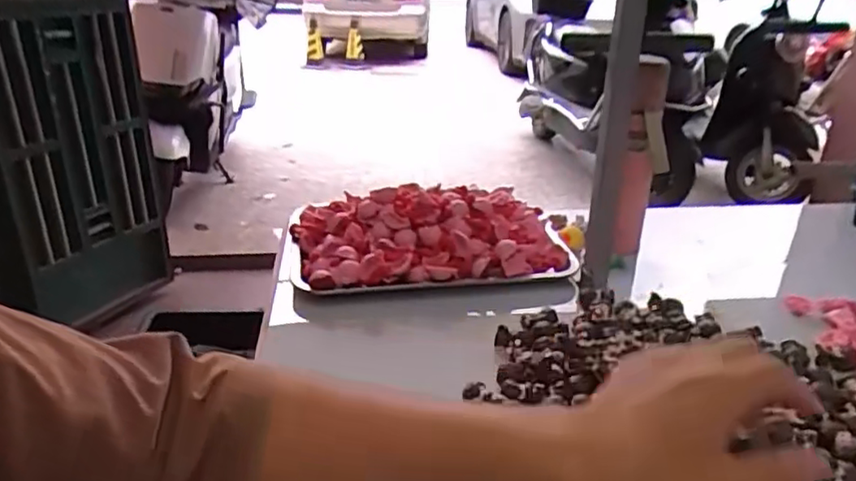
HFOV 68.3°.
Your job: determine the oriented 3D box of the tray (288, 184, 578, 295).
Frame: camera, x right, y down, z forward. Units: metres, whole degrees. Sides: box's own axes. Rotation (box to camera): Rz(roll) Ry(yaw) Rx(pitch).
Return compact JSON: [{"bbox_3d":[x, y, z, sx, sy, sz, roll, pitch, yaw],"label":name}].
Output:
[{"bbox_3d":[0.001,-0.012,0.819,0.359,0.069,0.193,-2,25,-5],"label":"tray"}]

